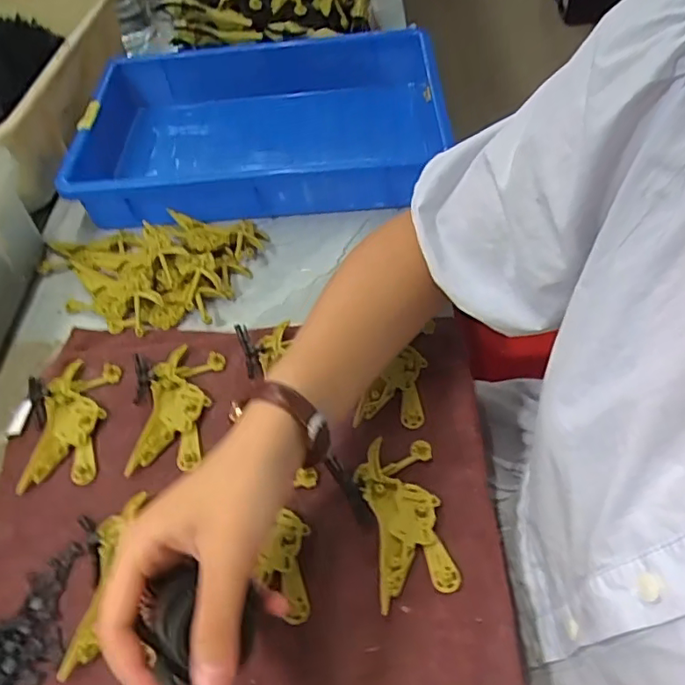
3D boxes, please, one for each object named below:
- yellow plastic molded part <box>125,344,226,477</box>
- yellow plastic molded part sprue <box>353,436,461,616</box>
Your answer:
[{"bbox_3d":[-0.124,0.051,0.432,0.048,0.012,0.103,1,53,7],"label":"yellow plastic molded part"},{"bbox_3d":[0.039,0.110,0.364,0.050,0.007,0.099,-9,53,-1],"label":"yellow plastic molded part sprue"}]

